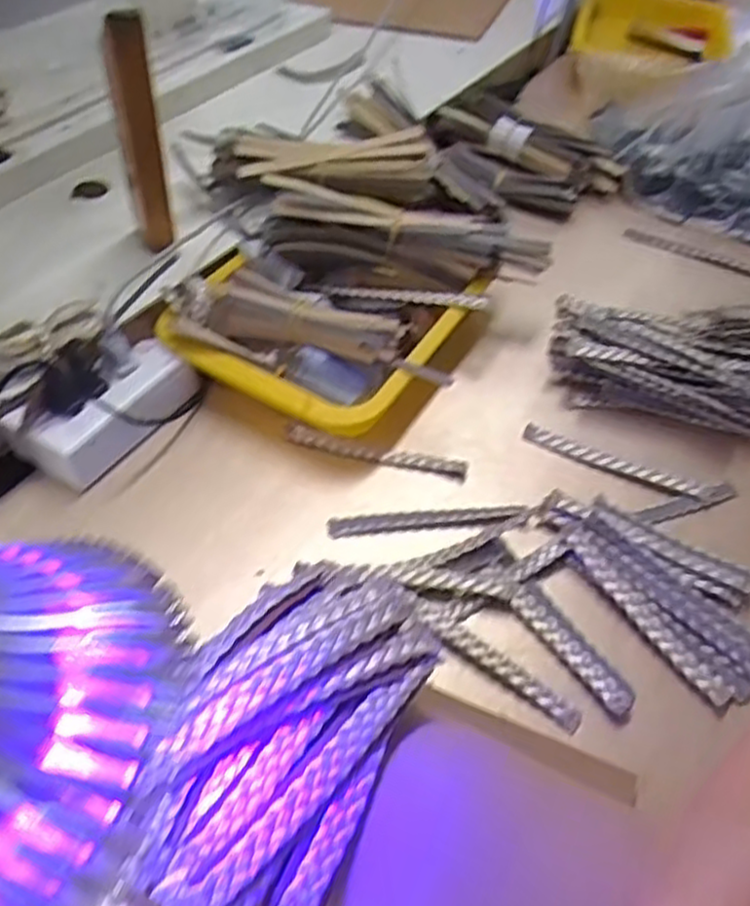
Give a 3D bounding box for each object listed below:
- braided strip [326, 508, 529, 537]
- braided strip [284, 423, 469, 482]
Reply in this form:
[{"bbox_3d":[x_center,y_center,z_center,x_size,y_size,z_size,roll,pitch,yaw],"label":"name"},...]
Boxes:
[{"bbox_3d":[0.035,0.046,0.509,0.134,0.009,0.013,-1,50,-4],"label":"braided strip"},{"bbox_3d":[-0.001,-0.001,0.550,0.137,0.011,0.015,14,50,9],"label":"braided strip"}]

